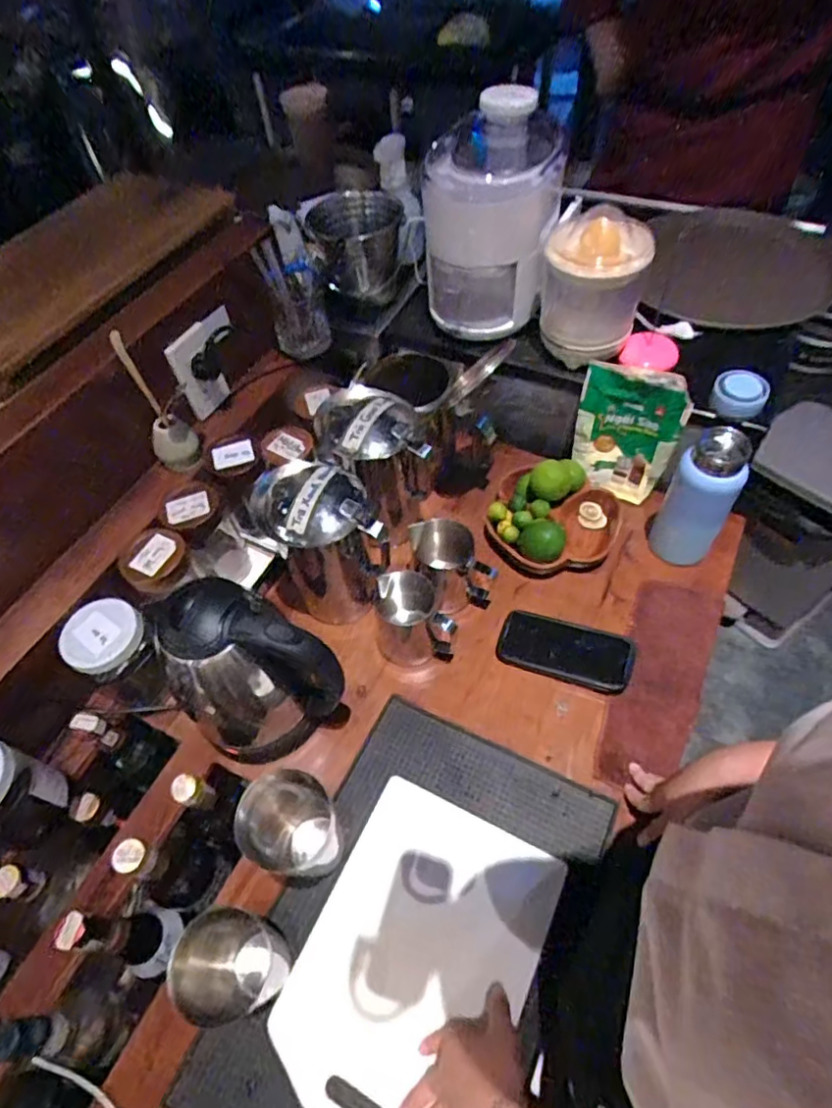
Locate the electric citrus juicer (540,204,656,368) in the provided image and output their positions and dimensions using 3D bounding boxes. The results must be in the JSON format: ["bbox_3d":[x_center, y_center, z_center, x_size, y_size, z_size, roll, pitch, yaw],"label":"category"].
[{"bbox_3d":[0.243,-0.362,0.806,0.132,0.160,0.121,11,57,13],"label":"electric citrus juicer"}]

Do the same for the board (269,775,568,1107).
[{"bbox_3d":[0.001,0.398,0.585,0.209,0.009,0.287,20,59,18],"label":"board"}]

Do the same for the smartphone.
[{"bbox_3d":[0.194,0.122,0.766,0.165,0.016,0.083,15,58,15],"label":"smartphone"}]

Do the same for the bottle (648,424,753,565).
[{"bbox_3d":[0.364,-0.063,0.770,0.076,0.196,0.083,23,60,20],"label":"bottle"}]

